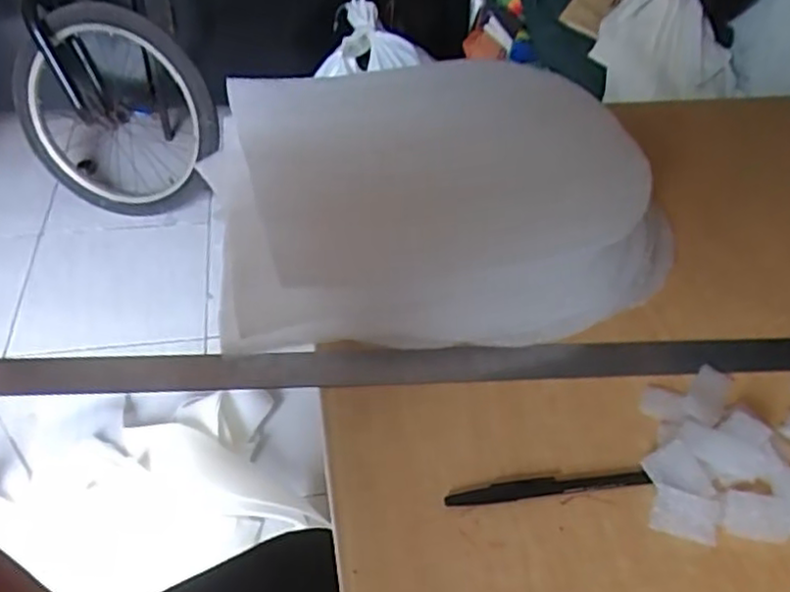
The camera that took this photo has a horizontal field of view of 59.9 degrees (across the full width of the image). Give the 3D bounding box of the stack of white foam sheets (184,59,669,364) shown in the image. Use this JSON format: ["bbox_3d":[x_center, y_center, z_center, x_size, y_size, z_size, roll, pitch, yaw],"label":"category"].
[{"bbox_3d":[0.027,-0.089,0.546,0.322,0.071,0.292,-3,44,-6],"label":"stack of white foam sheets"}]

